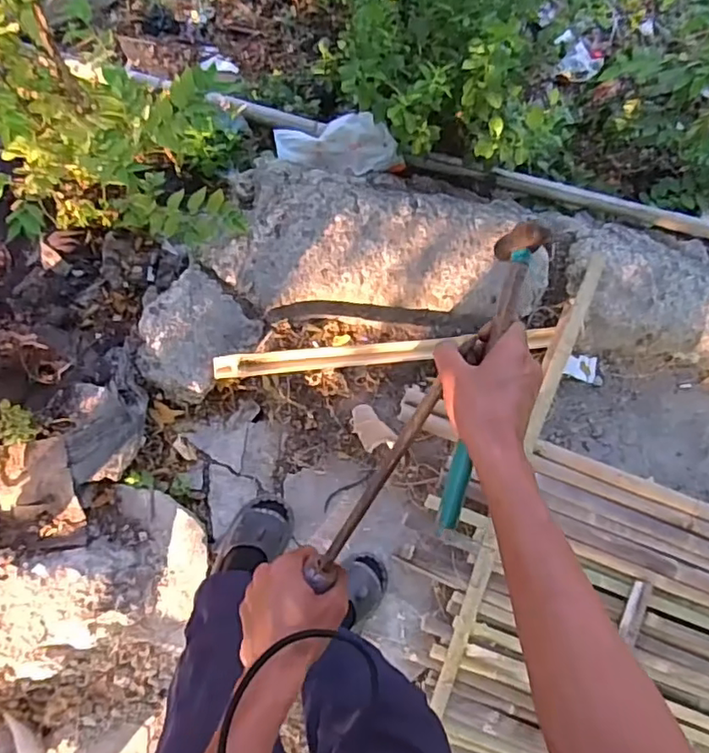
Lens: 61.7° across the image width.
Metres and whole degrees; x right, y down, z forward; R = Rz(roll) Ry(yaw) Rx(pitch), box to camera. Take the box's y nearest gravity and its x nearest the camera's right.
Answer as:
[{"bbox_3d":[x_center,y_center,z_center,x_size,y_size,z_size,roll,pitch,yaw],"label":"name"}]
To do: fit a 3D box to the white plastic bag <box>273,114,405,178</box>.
[{"bbox_3d":[-0.049,-0.672,1.699,0.372,0.079,0.140,5,86,11],"label":"white plastic bag"}]

